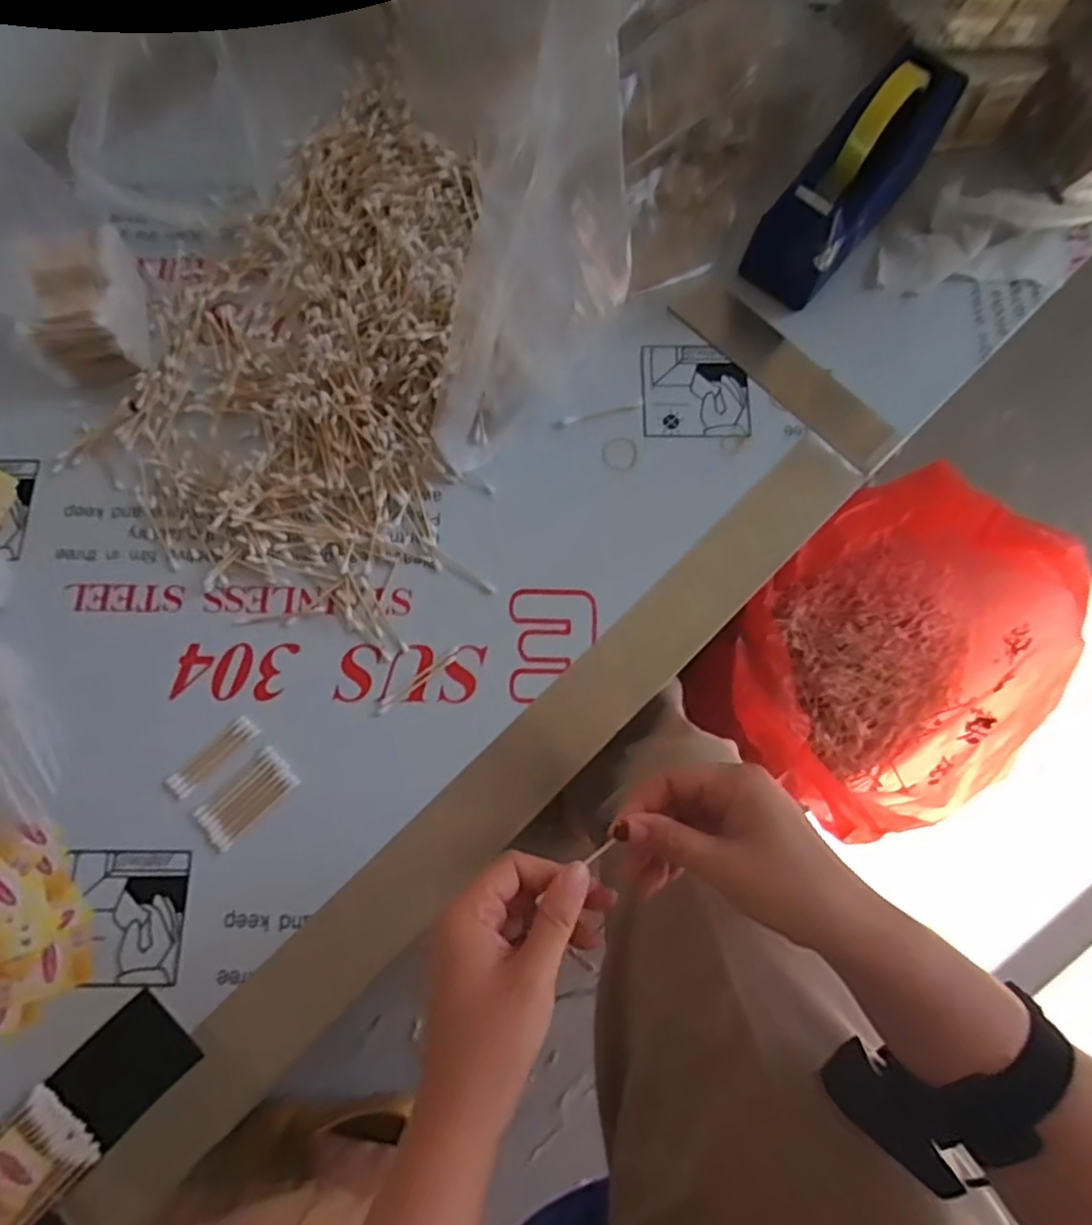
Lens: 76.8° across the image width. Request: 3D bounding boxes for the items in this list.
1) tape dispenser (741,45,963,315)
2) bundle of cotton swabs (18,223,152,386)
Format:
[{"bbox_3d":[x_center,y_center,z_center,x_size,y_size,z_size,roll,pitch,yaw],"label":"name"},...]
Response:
[{"bbox_3d":[0.268,-0.379,0.588,0.076,0.104,0.240,42,93,9],"label":"tape dispenser"},{"bbox_3d":[-0.377,-0.254,0.571,0.077,0.064,0.115,-3,75,-2],"label":"bundle of cotton swabs"}]

